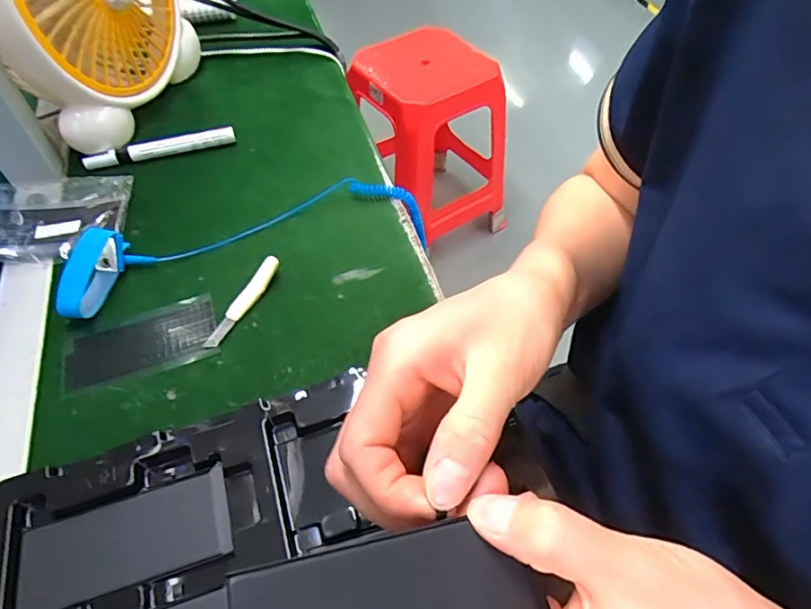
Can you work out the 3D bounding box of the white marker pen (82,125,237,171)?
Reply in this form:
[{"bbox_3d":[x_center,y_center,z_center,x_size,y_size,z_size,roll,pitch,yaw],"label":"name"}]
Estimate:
[{"bbox_3d":[-0.240,-0.156,0.501,0.140,0.014,0.011,-16,55,-13],"label":"white marker pen"}]

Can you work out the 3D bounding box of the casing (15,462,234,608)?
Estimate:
[{"bbox_3d":[-0.138,0.116,0.254,0.097,0.005,0.043,-15,55,-12],"label":"casing"}]

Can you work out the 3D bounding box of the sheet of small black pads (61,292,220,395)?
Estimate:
[{"bbox_3d":[-0.195,0.029,0.378,0.107,0.004,0.058,-20,54,-12],"label":"sheet of small black pads"}]

